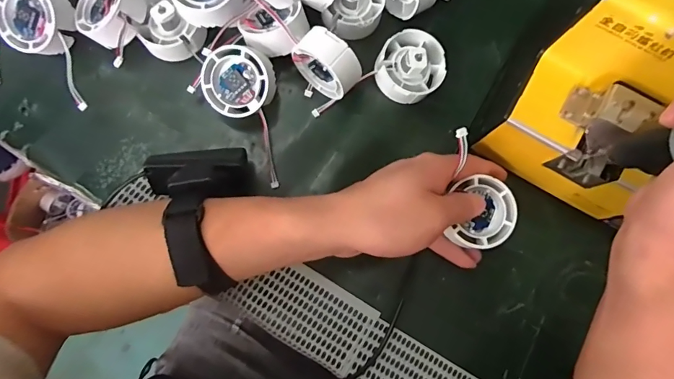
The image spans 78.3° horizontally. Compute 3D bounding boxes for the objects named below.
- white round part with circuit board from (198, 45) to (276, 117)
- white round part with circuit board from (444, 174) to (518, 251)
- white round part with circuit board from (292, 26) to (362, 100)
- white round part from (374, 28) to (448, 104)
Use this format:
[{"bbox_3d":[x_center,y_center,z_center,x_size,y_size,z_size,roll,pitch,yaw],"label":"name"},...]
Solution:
[{"bbox_3d":[-0.079,-0.086,0.331,0.052,0.021,0.053,0,103,2],"label":"white round part with circuit board"},{"bbox_3d":[0.109,0.018,0.308,0.048,0.015,0.052,0,80,-1],"label":"white round part with circuit board"},{"bbox_3d":[-0.008,-0.100,0.334,0.051,0.053,0.026,39,81,4],"label":"white round part with circuit board"},{"bbox_3d":[0.060,-0.101,0.342,0.057,0.038,0.051,-17,82,-5],"label":"white round part"}]

